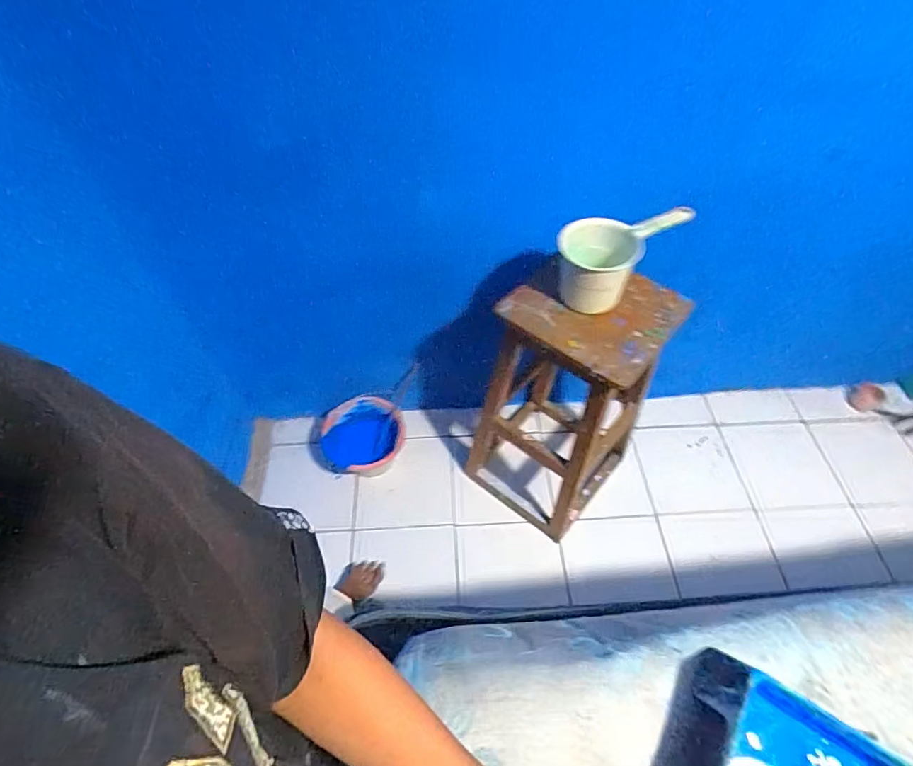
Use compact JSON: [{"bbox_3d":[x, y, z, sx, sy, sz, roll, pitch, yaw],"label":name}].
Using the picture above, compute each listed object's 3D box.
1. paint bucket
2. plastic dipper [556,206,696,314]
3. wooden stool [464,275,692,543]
[{"bbox_3d":[-0.287,0.187,1.497,0.259,0.168,0.218,0,54,1],"label":"paint bucket"},{"bbox_3d":[0.312,-0.229,0.918,0.223,0.143,0.119,-1,54,0],"label":"plastic dipper"},{"bbox_3d":[0.264,0.044,1.216,0.329,0.659,0.359,34,62,22],"label":"wooden stool"}]

